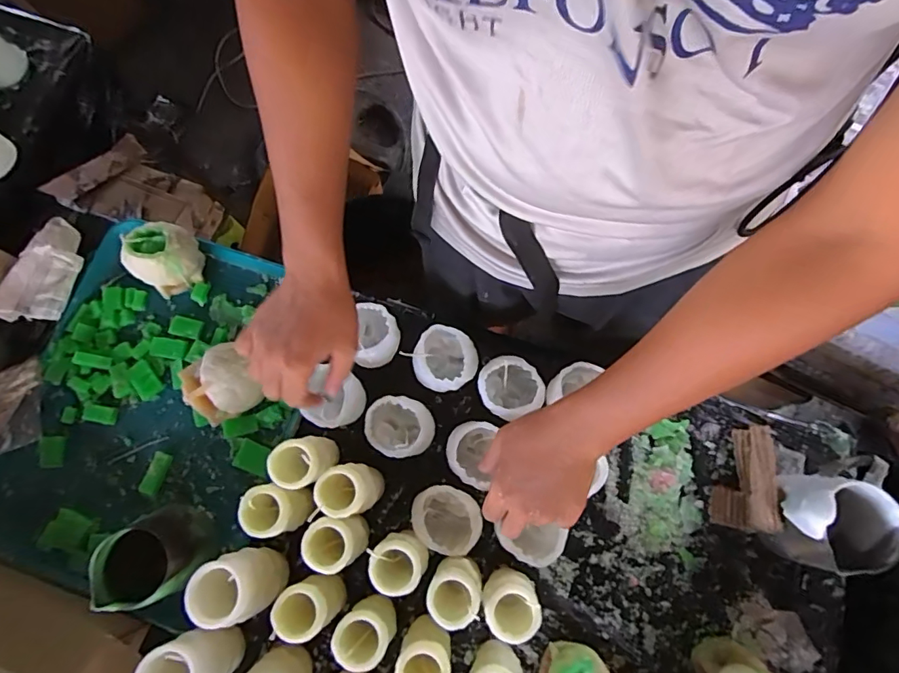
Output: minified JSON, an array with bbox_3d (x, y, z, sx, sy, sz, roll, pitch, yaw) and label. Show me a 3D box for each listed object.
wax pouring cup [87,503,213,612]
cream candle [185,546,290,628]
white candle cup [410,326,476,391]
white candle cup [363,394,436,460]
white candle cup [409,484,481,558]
[{"bbox_3d":[-0.306,0.229,0.522,0.081,0.101,0.090,-14,75,-2],"label":"wax pouring cup"},{"bbox_3d":[-0.216,0.259,0.508,0.060,0.095,0.066,0,75,2],"label":"cream candle"},{"bbox_3d":[-0.006,0.030,0.585,0.070,0.058,0.073,0,75,2],"label":"white candle cup"},{"bbox_3d":[-0.058,0.108,0.577,0.080,0.054,0.069,17,77,6],"label":"white candle cup"},{"bbox_3d":[-0.003,0.204,0.551,0.079,0.054,0.068,21,77,7],"label":"white candle cup"}]

